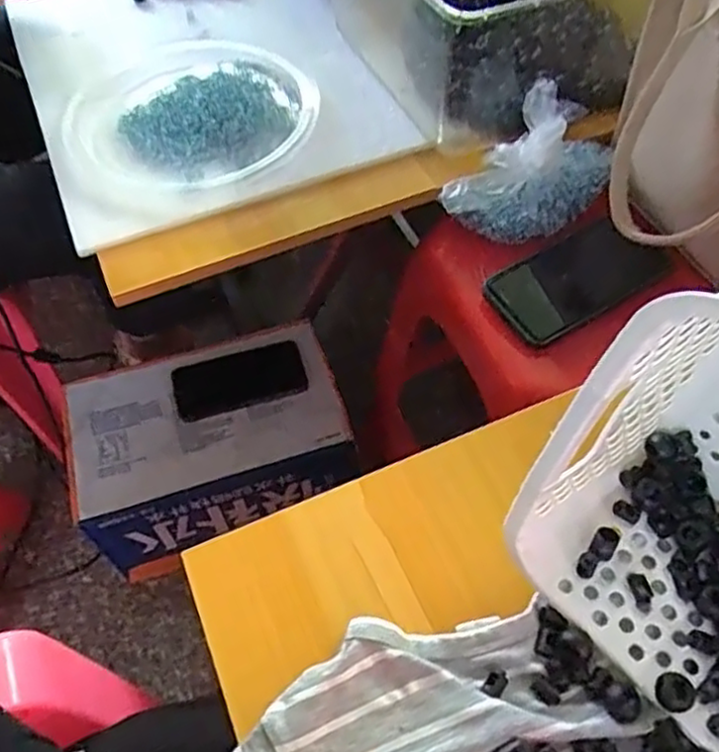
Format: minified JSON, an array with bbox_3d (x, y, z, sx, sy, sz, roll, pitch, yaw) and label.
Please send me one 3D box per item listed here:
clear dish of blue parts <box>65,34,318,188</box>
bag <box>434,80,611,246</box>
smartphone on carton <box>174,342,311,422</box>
[{"bbox_3d":[-0.158,-0.255,0.652,0.228,0.028,0.209,-1,56,1],"label":"clear dish of blue parts"},{"bbox_3d":[0.152,-0.183,0.600,0.154,0.115,0.075,-32,61,-18],"label":"bag"},{"bbox_3d":[-0.154,0.004,0.882,0.165,0.009,0.078,-14,57,-8],"label":"smartphone on carton"}]

